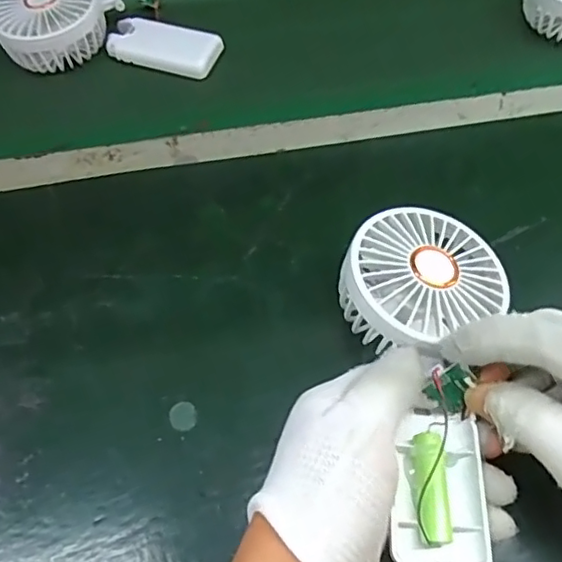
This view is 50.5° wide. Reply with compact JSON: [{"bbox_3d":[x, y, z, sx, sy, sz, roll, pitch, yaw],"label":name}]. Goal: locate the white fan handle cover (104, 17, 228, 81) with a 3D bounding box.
[{"bbox_3d":[-0.099,-0.195,0.496,0.094,0.012,0.044,16,64,12],"label":"white fan handle cover"}]

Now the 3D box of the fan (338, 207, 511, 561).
[{"bbox_3d":[0.078,0.045,0.302,0.086,0.036,0.181,-3,66,2],"label":"fan"}]

